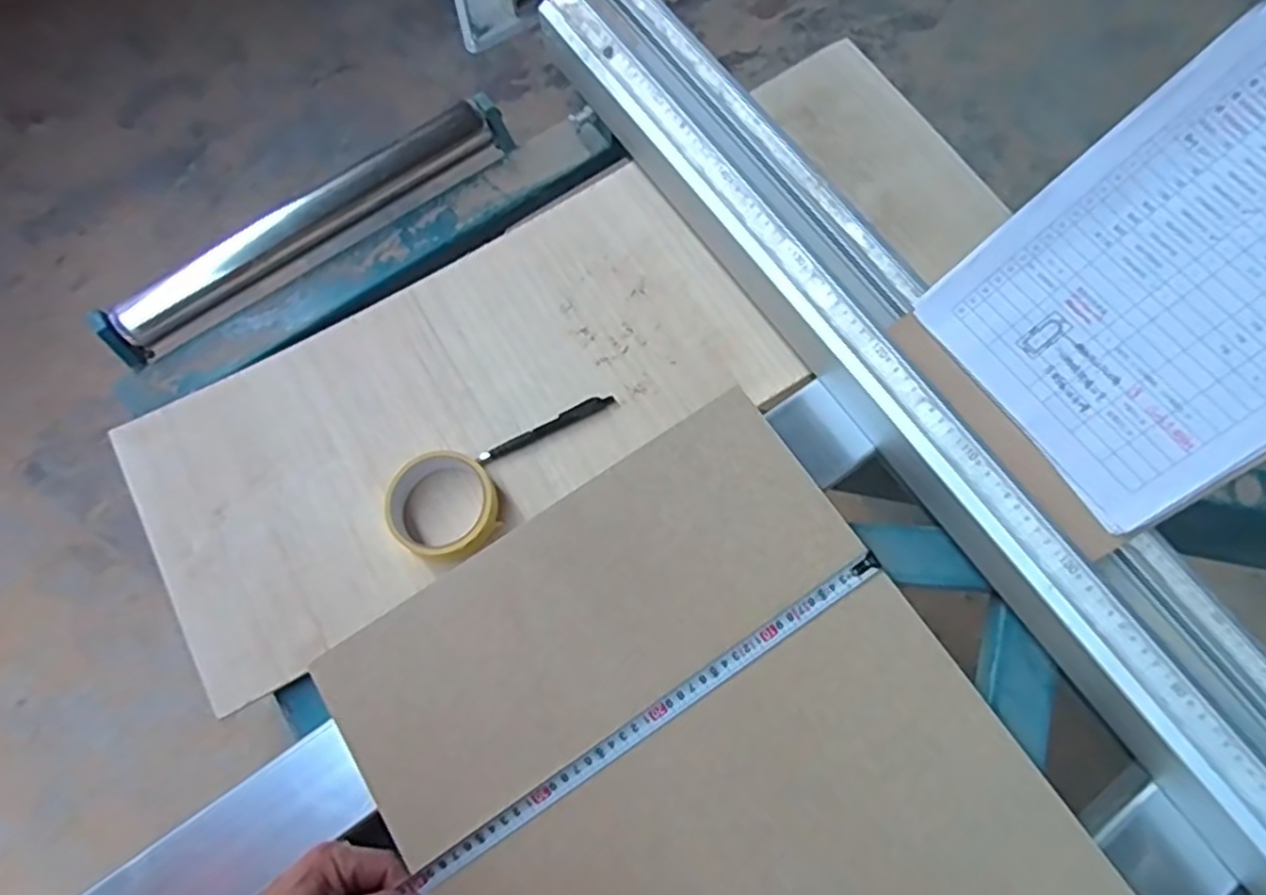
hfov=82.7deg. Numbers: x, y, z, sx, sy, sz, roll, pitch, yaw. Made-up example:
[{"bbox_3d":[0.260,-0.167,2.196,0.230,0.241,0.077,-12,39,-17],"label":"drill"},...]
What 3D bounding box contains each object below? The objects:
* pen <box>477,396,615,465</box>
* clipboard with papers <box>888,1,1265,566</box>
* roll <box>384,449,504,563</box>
[{"bbox_3d":[-0.079,-0.019,0.649,0.129,0.008,0.013,-26,73,-5],"label":"pen"},{"bbox_3d":[0.370,-0.111,0.456,0.337,0.017,0.216,-43,73,25],"label":"clipboard with papers"},{"bbox_3d":[-0.160,0.051,0.612,0.093,0.030,0.088,-1,73,3],"label":"roll"}]

